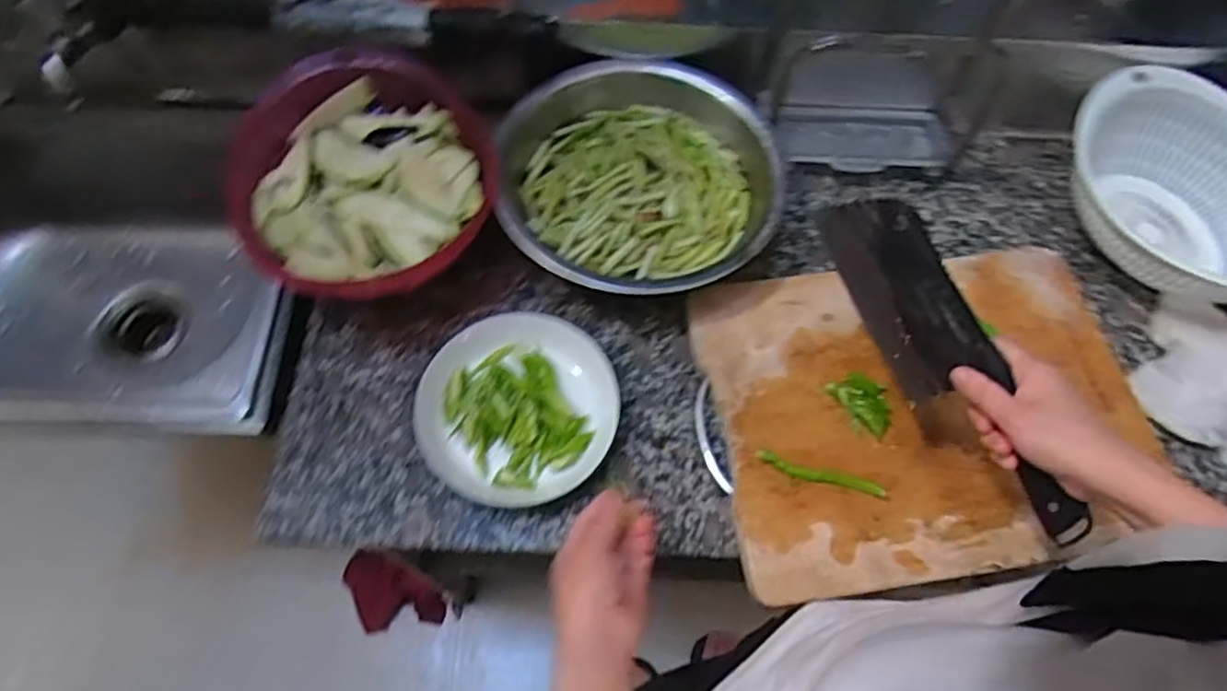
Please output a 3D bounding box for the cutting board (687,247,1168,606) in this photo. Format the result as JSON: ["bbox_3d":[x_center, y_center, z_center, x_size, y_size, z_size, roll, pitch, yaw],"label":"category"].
[{"bbox_3d":[0.290,0.052,0.618,0.400,0.021,0.297,-6,64,-7],"label":"cutting board"}]

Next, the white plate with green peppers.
[{"bbox_3d":[-0.084,0.055,0.594,0.169,0.041,0.163,2,63,-3],"label":"white plate with green peppers"}]

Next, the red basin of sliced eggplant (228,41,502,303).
[{"bbox_3d":[-0.236,-0.148,0.639,0.237,0.086,0.256,2,63,-3],"label":"red basin of sliced eggplant"}]

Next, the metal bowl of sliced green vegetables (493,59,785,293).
[{"bbox_3d":[0.025,-0.158,0.677,0.278,0.070,0.269,2,63,-3],"label":"metal bowl of sliced green vegetables"}]

